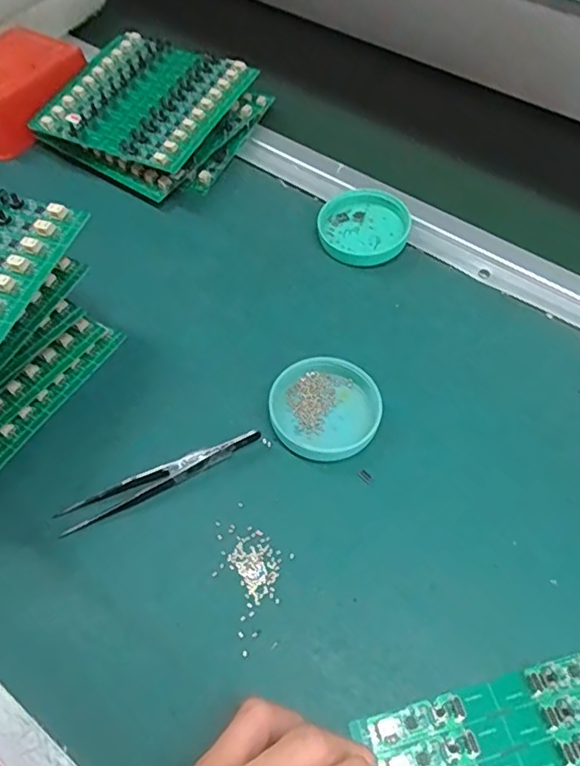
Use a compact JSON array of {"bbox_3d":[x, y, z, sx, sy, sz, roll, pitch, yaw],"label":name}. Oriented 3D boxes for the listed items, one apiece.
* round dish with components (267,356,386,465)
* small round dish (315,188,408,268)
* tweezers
[{"bbox_3d":[0.021,0.014,0.341,0.062,0.018,0.061,0,57,0],"label":"round dish with components"},{"bbox_3d":[0.054,-0.119,0.434,0.064,0.018,0.063,0,57,0],"label":"small round dish"},{"bbox_3d":[-0.070,0.052,0.316,0.114,0.013,0.014,-23,59,-14],"label":"tweezers"}]

